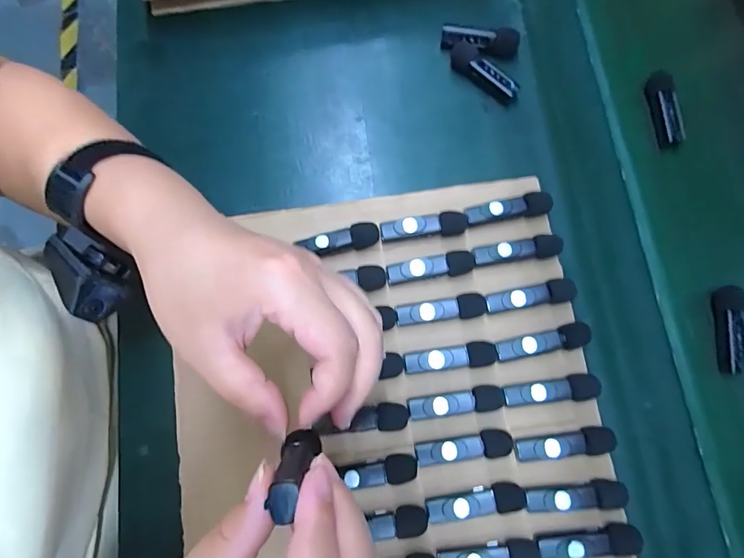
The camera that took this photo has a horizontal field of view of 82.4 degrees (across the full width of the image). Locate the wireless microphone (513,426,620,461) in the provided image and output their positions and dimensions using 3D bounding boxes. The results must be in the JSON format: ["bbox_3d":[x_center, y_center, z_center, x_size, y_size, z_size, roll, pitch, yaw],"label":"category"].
[{"bbox_3d":[0.130,0.112,0.288,0.065,0.014,0.016,-7,77,0],"label":"wireless microphone"}]

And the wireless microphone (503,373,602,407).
[{"bbox_3d":[0.125,0.078,0.294,0.064,0.011,0.017,-7,77,0],"label":"wireless microphone"}]

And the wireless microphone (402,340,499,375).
[{"bbox_3d":[0.056,0.056,0.304,0.065,0.020,0.017,-6,77,0],"label":"wireless microphone"}]

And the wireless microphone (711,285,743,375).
[{"bbox_3d":[0.269,0.038,0.319,0.017,0.018,0.064,2,77,2],"label":"wireless microphone"}]

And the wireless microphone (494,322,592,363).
[{"bbox_3d":[0.121,0.046,0.302,0.067,0.014,0.017,-12,77,-1],"label":"wireless microphone"}]

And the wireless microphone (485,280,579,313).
[{"bbox_3d":[0.116,0.013,0.311,0.065,0.016,0.016,-8,77,0],"label":"wireless microphone"}]

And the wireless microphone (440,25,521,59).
[{"bbox_3d":[0.092,-0.202,0.361,0.065,0.020,0.019,5,78,2],"label":"wireless microphone"}]

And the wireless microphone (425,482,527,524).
[{"bbox_3d":[0.069,0.148,0.280,0.065,0.013,0.017,-8,77,-1],"label":"wireless microphone"}]

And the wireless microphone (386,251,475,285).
[{"bbox_3d":[0.044,-0.008,0.316,0.064,0.016,0.016,-10,77,-1],"label":"wireless microphone"}]

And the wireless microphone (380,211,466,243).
[{"bbox_3d":[0.040,-0.039,0.323,0.065,0.013,0.017,-7,77,0],"label":"wireless microphone"}]

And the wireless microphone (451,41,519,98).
[{"bbox_3d":[0.095,-0.174,0.357,0.064,0.019,0.018,38,81,9],"label":"wireless microphone"}]

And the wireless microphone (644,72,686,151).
[{"bbox_3d":[0.244,-0.143,0.358,0.015,0.023,0.065,-7,77,0],"label":"wireless microphone"}]

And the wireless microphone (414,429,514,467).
[{"bbox_3d":[0.062,0.114,0.290,0.064,0.015,0.017,-7,77,0],"label":"wireless microphone"}]

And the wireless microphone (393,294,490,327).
[{"bbox_3d":[0.051,0.023,0.311,0.064,0.020,0.017,-7,77,0],"label":"wireless microphone"}]

